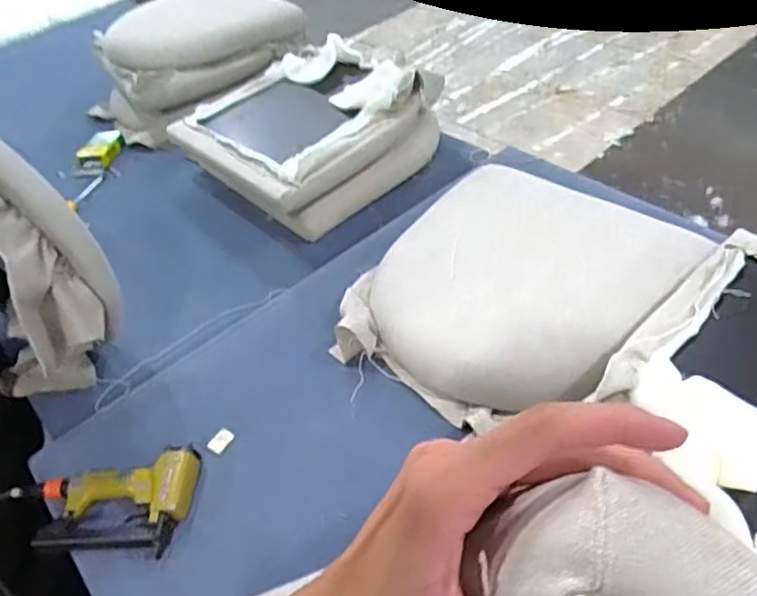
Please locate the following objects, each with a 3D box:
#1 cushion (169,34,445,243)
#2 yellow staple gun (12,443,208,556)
[{"bbox_3d":[-0.155,-0.363,1.355,0.454,0.184,0.439,-38,49,-26],"label":"cushion"},{"bbox_3d":[-0.373,0.258,0.828,0.257,0.045,0.134,-1,44,11],"label":"yellow staple gun"}]

